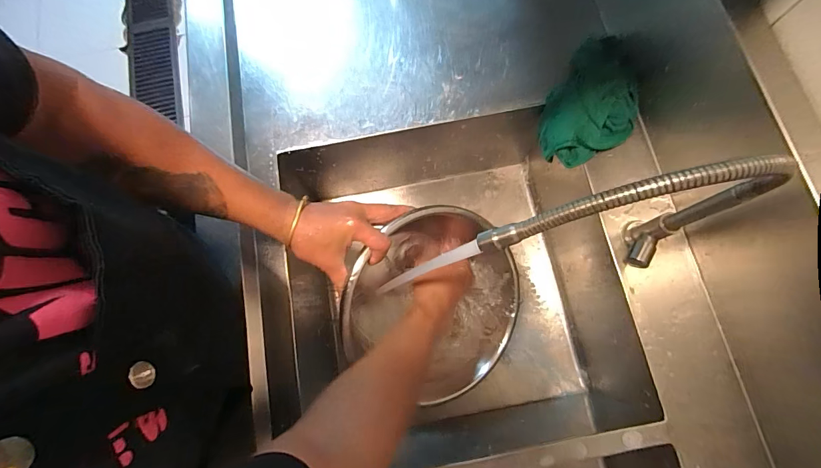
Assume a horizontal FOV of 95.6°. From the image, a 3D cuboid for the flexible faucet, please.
[{"bbox_3d":[0.212,0.003,0.374,0.292,0.263,0.057,-13,77,-2],"label":"flexible faucet"}]

